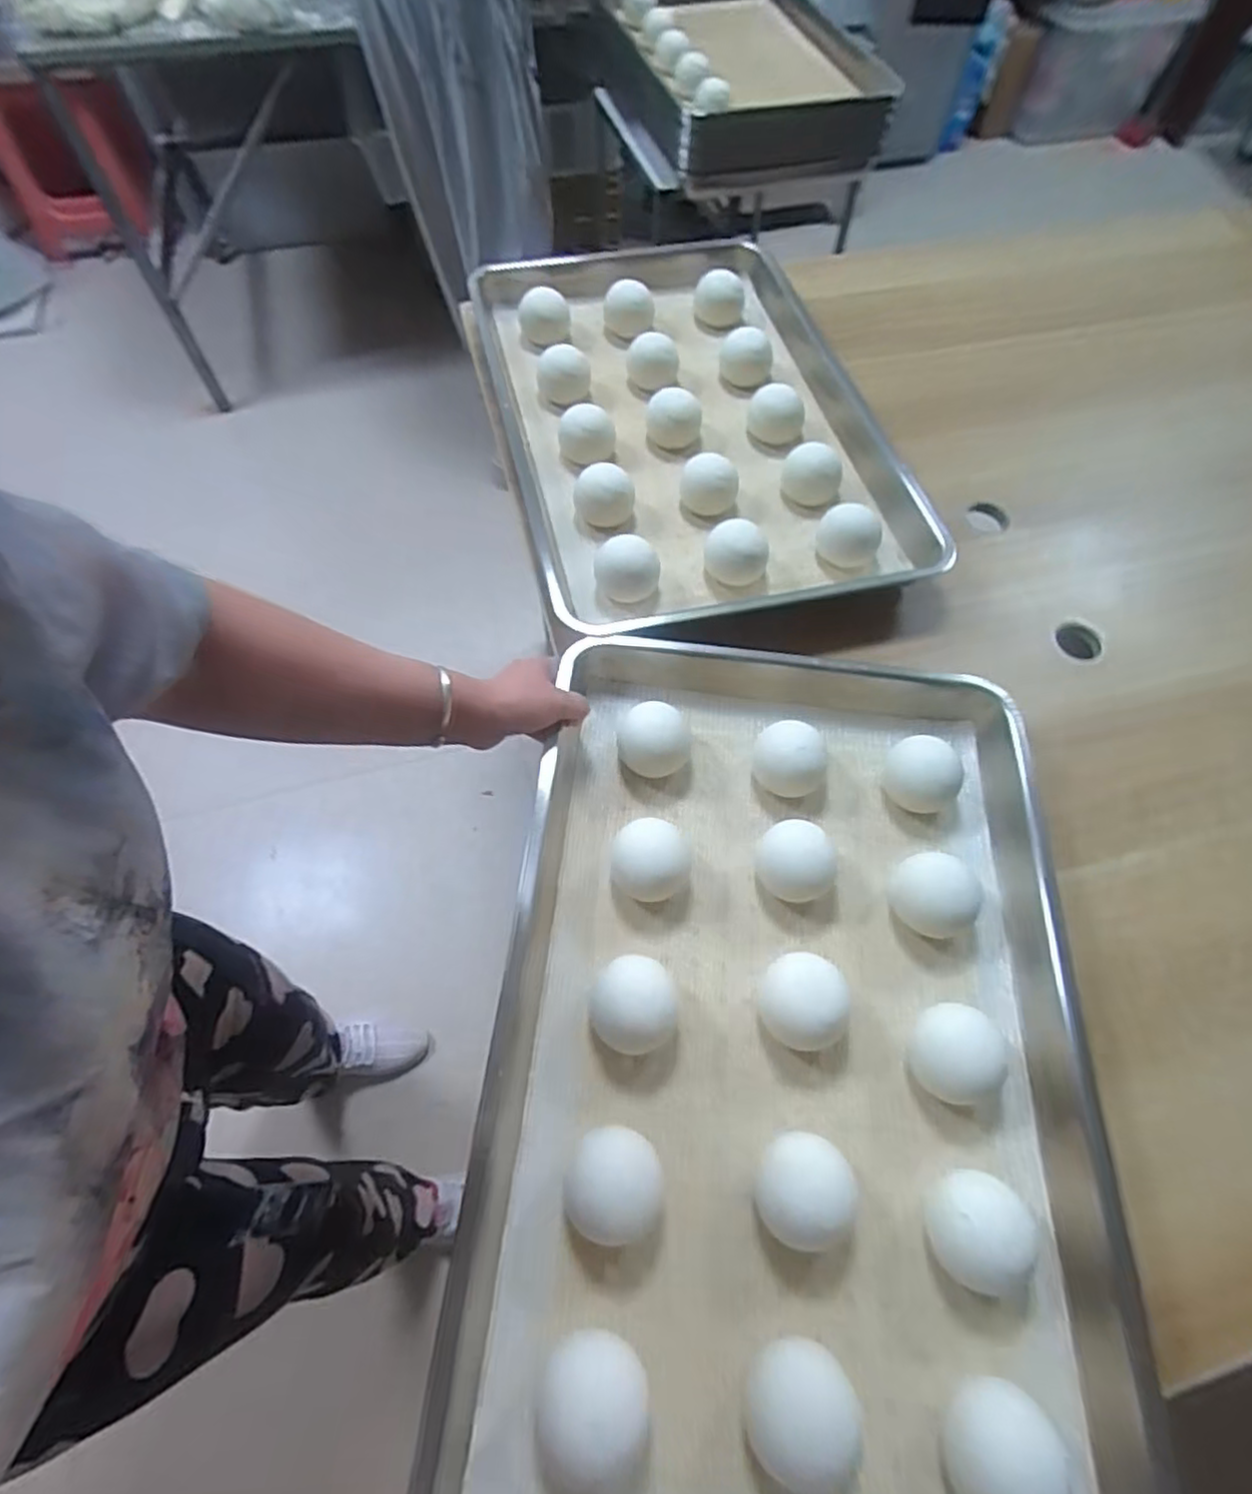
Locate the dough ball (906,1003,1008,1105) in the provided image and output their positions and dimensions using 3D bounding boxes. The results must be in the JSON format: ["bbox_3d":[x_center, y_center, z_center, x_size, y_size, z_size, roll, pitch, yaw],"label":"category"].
[{"bbox_3d":[0.224,0.210,0.482,0.063,0.039,0.063,3,62,-1],"label":"dough ball"}]

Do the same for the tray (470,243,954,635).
[{"bbox_3d":[0.071,-0.373,0.776,0.410,0.046,0.584,-11,63,-8],"label":"tray"}]

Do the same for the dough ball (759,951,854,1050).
[{"bbox_3d":[0.122,0.180,0.494,0.058,0.040,0.063,1,62,-2],"label":"dough ball"}]

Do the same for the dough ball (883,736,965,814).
[{"bbox_3d":[0.247,0.019,0.573,0.063,0.053,0.067,1,62,-2],"label":"dough ball"}]

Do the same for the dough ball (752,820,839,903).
[{"bbox_3d":[0.130,0.088,0.541,0.054,0.038,0.055,1,62,-2],"label":"dough ball"}]

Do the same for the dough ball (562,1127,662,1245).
[{"bbox_3d":[-0.008,0.271,0.434,0.056,0.038,0.059,1,62,-2],"label":"dough ball"}]

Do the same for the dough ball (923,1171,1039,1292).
[{"bbox_3d":[0.213,0.295,0.431,0.054,0.047,0.058,1,62,-2],"label":"dough ball"}]

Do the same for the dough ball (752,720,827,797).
[{"bbox_3d":[0.134,0.012,0.577,0.060,0.046,0.063,1,62,-2],"label":"dough ball"}]

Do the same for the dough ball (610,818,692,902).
[{"bbox_3d":[0.018,0.087,0.536,0.059,0.037,0.055,1,62,-2],"label":"dough ball"}]

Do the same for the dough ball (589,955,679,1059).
[{"bbox_3d":[0.005,0.177,0.481,0.056,0.045,0.059,1,62,-2],"label":"dough ball"}]

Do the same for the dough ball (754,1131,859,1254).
[{"bbox_3d":[0.111,0.279,0.440,0.059,0.038,0.060,1,62,-2],"label":"dough ball"}]

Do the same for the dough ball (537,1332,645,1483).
[{"bbox_3d":[-0.018,0.360,0.384,0.057,0.041,0.066,-3,62,-4],"label":"dough ball"}]

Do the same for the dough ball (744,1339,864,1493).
[{"bbox_3d":[0.097,0.371,0.384,0.059,0.042,0.073,-6,63,-5],"label":"dough ball"}]

